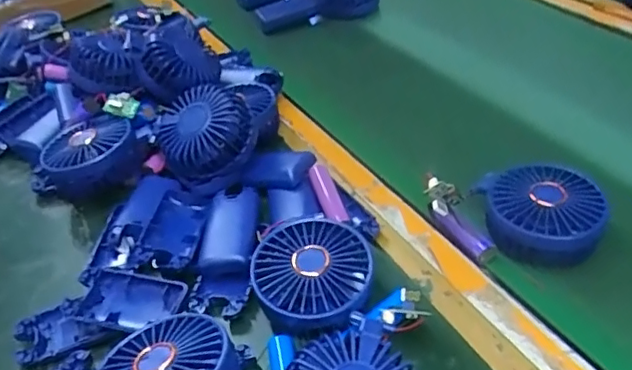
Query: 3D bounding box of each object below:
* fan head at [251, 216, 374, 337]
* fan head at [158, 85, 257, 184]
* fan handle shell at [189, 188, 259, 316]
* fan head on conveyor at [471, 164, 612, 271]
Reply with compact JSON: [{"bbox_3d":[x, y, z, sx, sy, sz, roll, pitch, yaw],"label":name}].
[{"bbox_3d":[-0.001,0.061,0.412,0.080,0.026,0.081,-5,40,4],"label":"fan head"},{"bbox_3d":[-0.101,-0.046,0.525,0.086,0.058,0.077,-16,40,-9],"label":"fan head"},{"bbox_3d":[-0.072,0.051,0.473,0.047,0.026,0.121,-5,40,3],"label":"fan handle shell"},{"bbox_3d":[0.176,0.021,0.453,0.085,0.039,0.076,0,40,10],"label":"fan head on conveyor"}]

